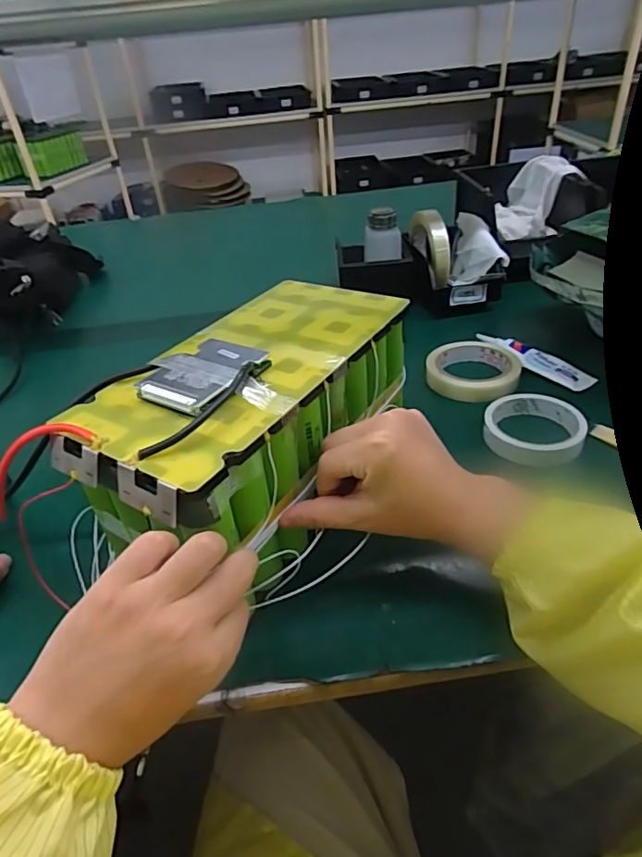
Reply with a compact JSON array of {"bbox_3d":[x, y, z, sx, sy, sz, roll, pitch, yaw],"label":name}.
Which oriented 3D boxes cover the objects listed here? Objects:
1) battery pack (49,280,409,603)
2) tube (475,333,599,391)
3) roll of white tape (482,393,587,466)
[{"bbox_3d":[-0.043,-0.012,0.406,0.151,0.104,0.276,18,43,29],"label":"battery pack"},{"bbox_3d":[0.245,-0.081,0.607,0.142,0.011,0.031,33,70,30],"label":"tube"},{"bbox_3d":[0.205,0.001,0.504,0.088,0.020,0.095,-4,37,3],"label":"roll of white tape"}]

